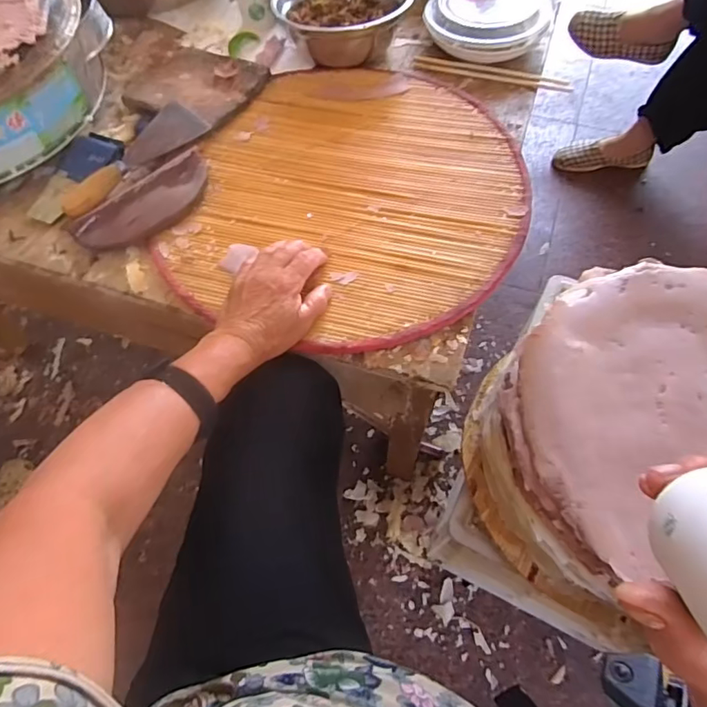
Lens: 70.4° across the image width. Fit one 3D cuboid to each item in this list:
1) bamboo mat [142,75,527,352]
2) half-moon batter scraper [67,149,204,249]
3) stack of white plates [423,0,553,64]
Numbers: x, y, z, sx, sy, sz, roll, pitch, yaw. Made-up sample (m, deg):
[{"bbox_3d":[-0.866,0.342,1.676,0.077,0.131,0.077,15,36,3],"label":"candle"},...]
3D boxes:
[{"bbox_3d":[0.005,-0.194,0.585,0.372,0.017,0.409,12,64,8],"label":"bamboo mat"},{"bbox_3d":[-0.238,-0.174,0.579,0.167,0.014,0.083,-39,69,-17],"label":"half-moon batter scraper"},{"bbox_3d":[0.184,-0.459,0.695,0.145,0.045,0.136,-24,65,-10],"label":"stack of white plates"}]

